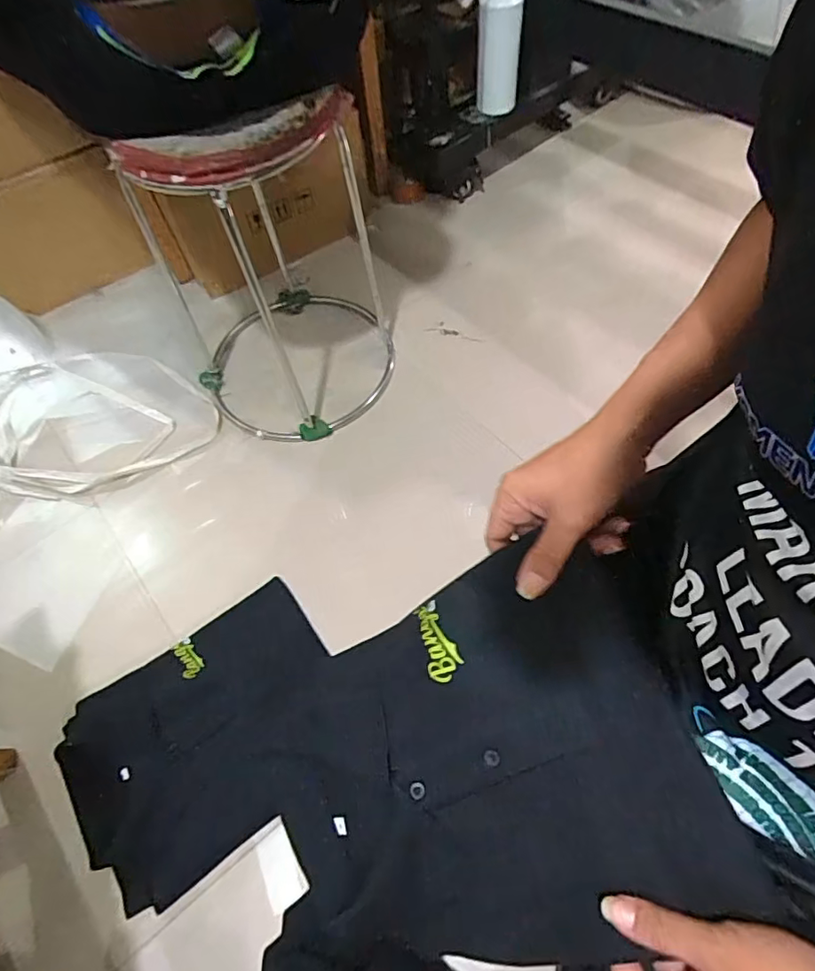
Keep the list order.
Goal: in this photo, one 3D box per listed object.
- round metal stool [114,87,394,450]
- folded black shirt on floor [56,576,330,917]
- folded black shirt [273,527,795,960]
[{"bbox_3d":[-0.210,-0.358,0.815,0.368,0.483,0.386,-2,60,4],"label":"round metal stool"},{"bbox_3d":[-0.257,0.317,0.697,0.342,0.018,0.267,-33,63,-14],"label":"folded black shirt on floor"},{"bbox_3d":[0.058,0.218,0.423,0.332,0.036,0.265,-29,78,15],"label":"folded black shirt"}]

